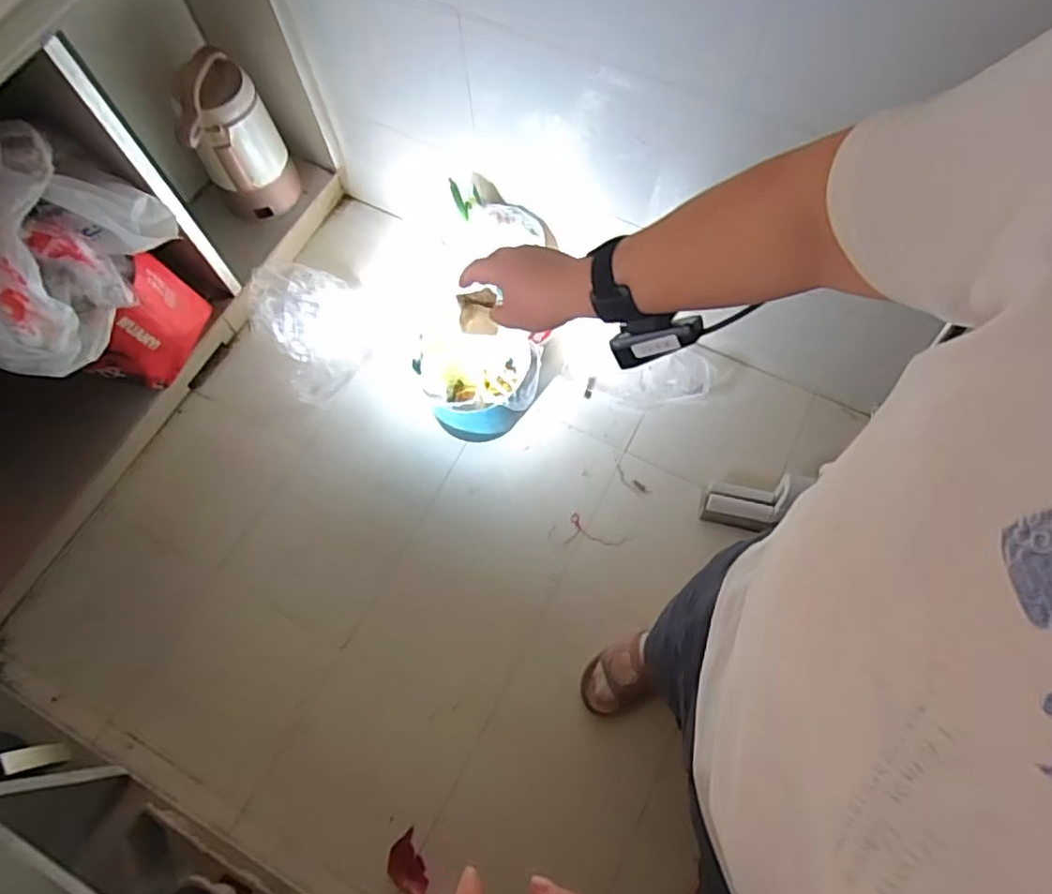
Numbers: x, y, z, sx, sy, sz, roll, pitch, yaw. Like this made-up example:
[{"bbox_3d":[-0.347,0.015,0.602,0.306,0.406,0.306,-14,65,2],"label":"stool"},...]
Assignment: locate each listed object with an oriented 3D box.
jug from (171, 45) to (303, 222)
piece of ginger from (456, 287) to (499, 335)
[{"bbox_3d":[-0.570,-0.596,1.283,0.160,0.327,0.154,-24,68,-6],"label":"jug"},{"bbox_3d":[-0.048,-0.132,0.647,0.038,0.034,0.037,-1,67,3],"label":"piece of ginger"}]

